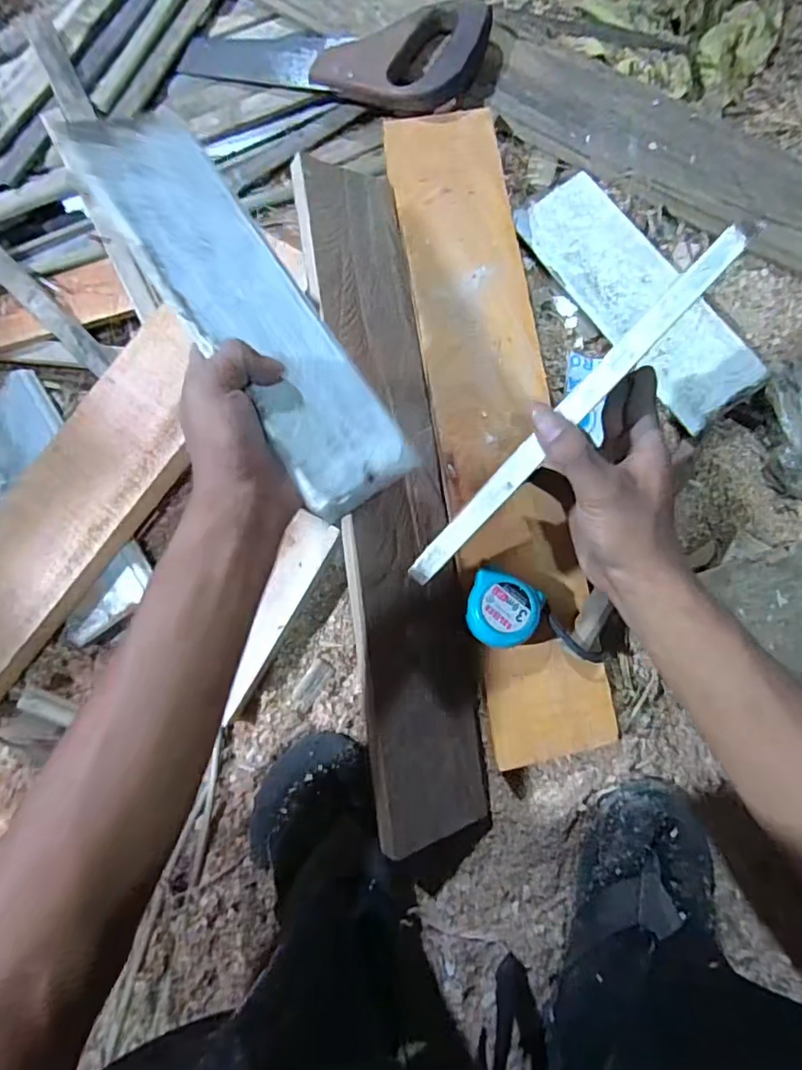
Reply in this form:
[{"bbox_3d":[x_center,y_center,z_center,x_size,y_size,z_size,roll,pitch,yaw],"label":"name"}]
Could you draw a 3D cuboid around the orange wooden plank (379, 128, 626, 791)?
[{"bbox_3d":[0.084,-0.103,0.470,0.109,0.027,0.572,-9,85,3],"label":"orange wooden plank"}]

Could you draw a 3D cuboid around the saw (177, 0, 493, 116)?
[{"bbox_3d":[-0.072,-0.469,0.514,0.300,0.033,0.097,14,87,5],"label":"saw"}]

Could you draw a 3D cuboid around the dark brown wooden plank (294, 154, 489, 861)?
[{"bbox_3d":[-0.008,-0.037,0.468,0.107,0.013,0.576,-8,87,-30],"label":"dark brown wooden plank"}]

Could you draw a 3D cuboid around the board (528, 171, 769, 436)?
[{"bbox_3d":[0.214,-0.219,0.501,0.088,0.028,0.262,-34,84,1],"label":"board"}]

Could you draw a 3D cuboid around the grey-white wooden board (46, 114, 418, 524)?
[{"bbox_3d":[-0.092,-0.137,0.325,0.079,0.010,0.269,-36,93,-32],"label":"grey-white wooden board"}]

